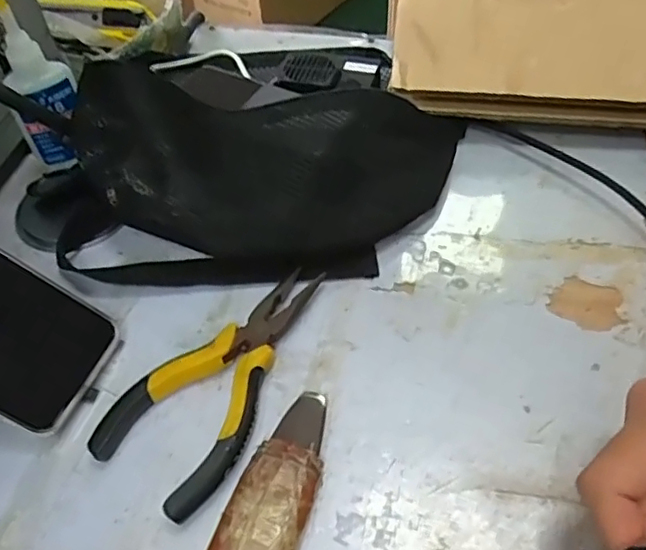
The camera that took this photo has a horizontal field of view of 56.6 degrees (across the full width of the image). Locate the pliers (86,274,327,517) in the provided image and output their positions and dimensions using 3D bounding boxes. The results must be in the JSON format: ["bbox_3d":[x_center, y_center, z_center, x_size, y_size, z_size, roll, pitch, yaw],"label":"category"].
[{"bbox_3d":[-0.049,0.054,0.330,0.069,0.023,0.149,28,56,23],"label":"pliers"}]

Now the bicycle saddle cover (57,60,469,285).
[{"bbox_3d":[-0.038,-0.074,0.386,0.282,0.093,0.133,-7,50,-2],"label":"bicycle saddle cover"}]

